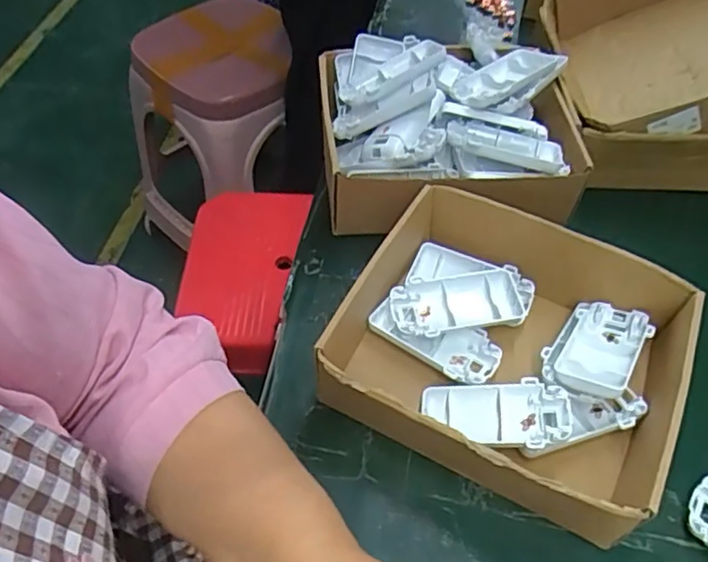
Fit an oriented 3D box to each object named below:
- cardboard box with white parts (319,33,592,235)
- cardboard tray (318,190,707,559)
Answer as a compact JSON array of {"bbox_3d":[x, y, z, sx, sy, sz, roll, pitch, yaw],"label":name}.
[{"bbox_3d":[0.087,-0.134,0.540,0.245,0.091,0.196,4,53,1],"label":"cardboard box with white parts"},{"bbox_3d":[0.105,0.044,0.427,0.200,0.070,0.190,25,56,16],"label":"cardboard tray"}]

